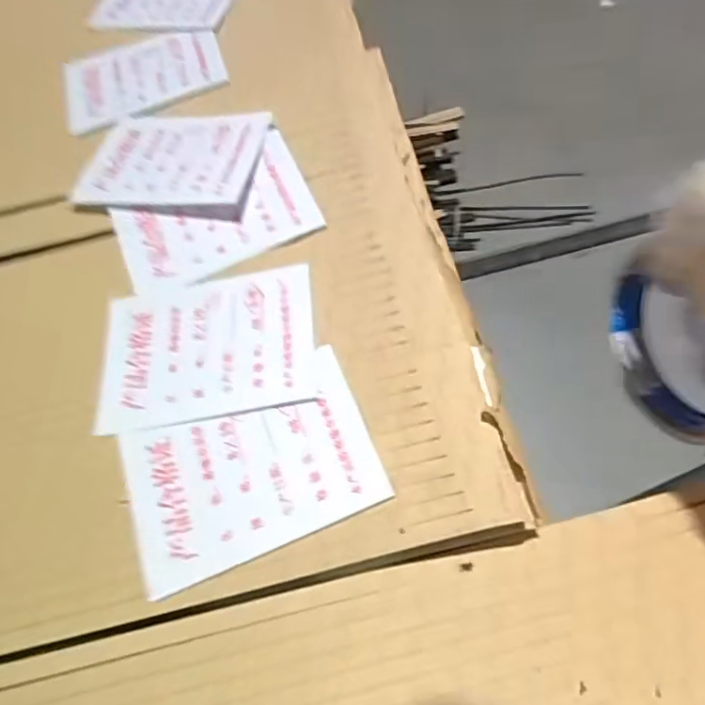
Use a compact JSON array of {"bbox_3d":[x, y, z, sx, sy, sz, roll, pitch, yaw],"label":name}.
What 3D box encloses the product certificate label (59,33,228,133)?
[{"bbox_3d":[-0.139,-0.184,0.394,0.103,0.011,0.073,-19,65,-4],"label":"product certificate label"}]

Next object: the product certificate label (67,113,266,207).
[{"bbox_3d":[-0.105,-0.113,0.347,0.103,0.014,0.074,6,66,8],"label":"product certificate label"}]

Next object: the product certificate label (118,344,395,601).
[{"bbox_3d":[-0.045,0.049,0.256,0.105,0.004,0.072,-24,63,-2],"label":"product certificate label"}]

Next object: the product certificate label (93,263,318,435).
[{"bbox_3d":[-0.070,-0.004,0.288,0.104,0.004,0.075,-10,59,6],"label":"product certificate label"}]

